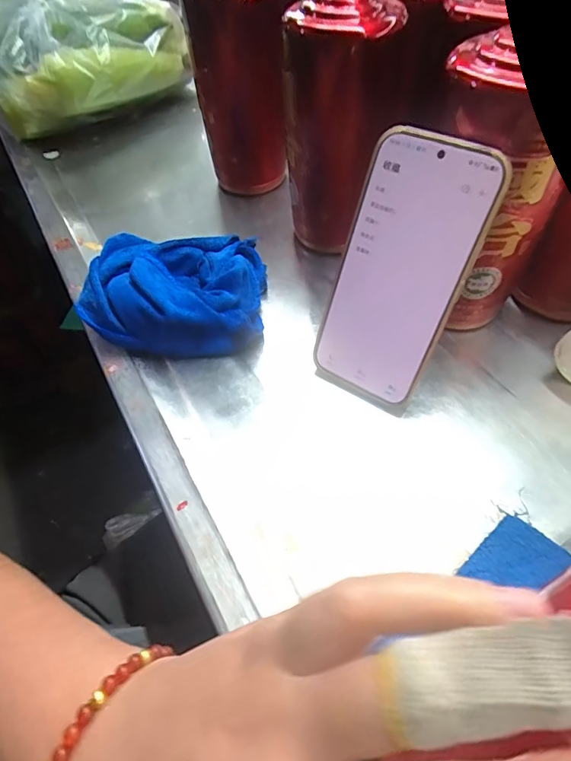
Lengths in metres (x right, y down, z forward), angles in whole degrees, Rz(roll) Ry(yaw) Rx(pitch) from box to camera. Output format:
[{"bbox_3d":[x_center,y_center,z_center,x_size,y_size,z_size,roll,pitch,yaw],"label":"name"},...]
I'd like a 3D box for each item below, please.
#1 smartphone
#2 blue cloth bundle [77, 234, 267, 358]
[{"bbox_3d":[0.067,-0.061,0.270,0.074,0.156,0.004,28,34,21],"label":"smartphone"},{"bbox_3d":[-0.087,-0.078,0.358,0.138,0.056,0.117,-5,54,4],"label":"blue cloth bundle"}]

